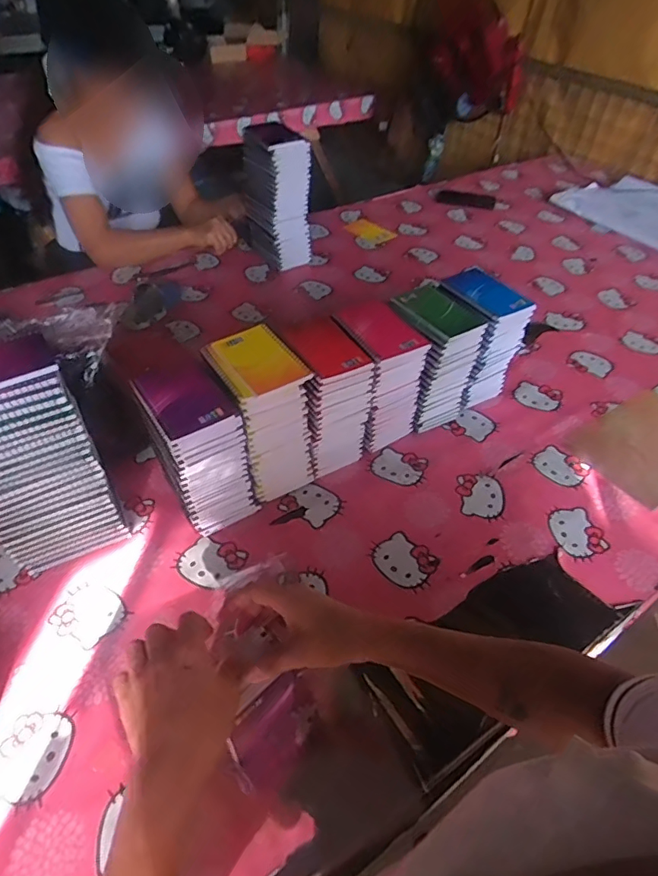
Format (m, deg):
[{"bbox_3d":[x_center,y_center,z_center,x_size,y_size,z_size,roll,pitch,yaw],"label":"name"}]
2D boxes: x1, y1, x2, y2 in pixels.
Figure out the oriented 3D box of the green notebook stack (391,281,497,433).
[{"bbox_3d":[0.161,-0.126,0.861,0.111,0.194,0.131,-23,51,-22],"label":"green notebook stack"}]

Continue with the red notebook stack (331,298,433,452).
[{"bbox_3d":[0.074,-0.091,0.821,0.100,0.205,0.120,-23,51,-22],"label":"red notebook stack"}]

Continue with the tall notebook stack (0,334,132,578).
[{"bbox_3d":[-0.354,0.032,0.637,0.138,0.291,0.095,-21,51,-21],"label":"tall notebook stack"}]

